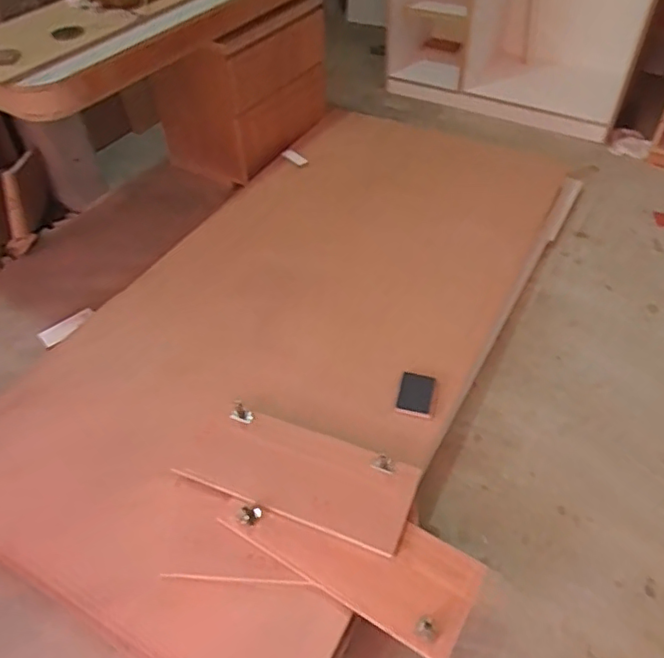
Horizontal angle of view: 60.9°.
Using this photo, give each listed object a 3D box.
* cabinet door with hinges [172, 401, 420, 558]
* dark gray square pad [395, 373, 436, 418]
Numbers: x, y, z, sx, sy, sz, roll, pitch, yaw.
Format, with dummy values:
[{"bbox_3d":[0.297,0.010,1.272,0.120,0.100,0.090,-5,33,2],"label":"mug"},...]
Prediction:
[{"bbox_3d":[-0.091,0.368,1.456,0.582,0.039,0.225,17,51,18],"label":"cabinet door with hinges"},{"bbox_3d":[0.245,0.188,1.638,0.096,0.017,0.142,8,49,10],"label":"dark gray square pad"}]

